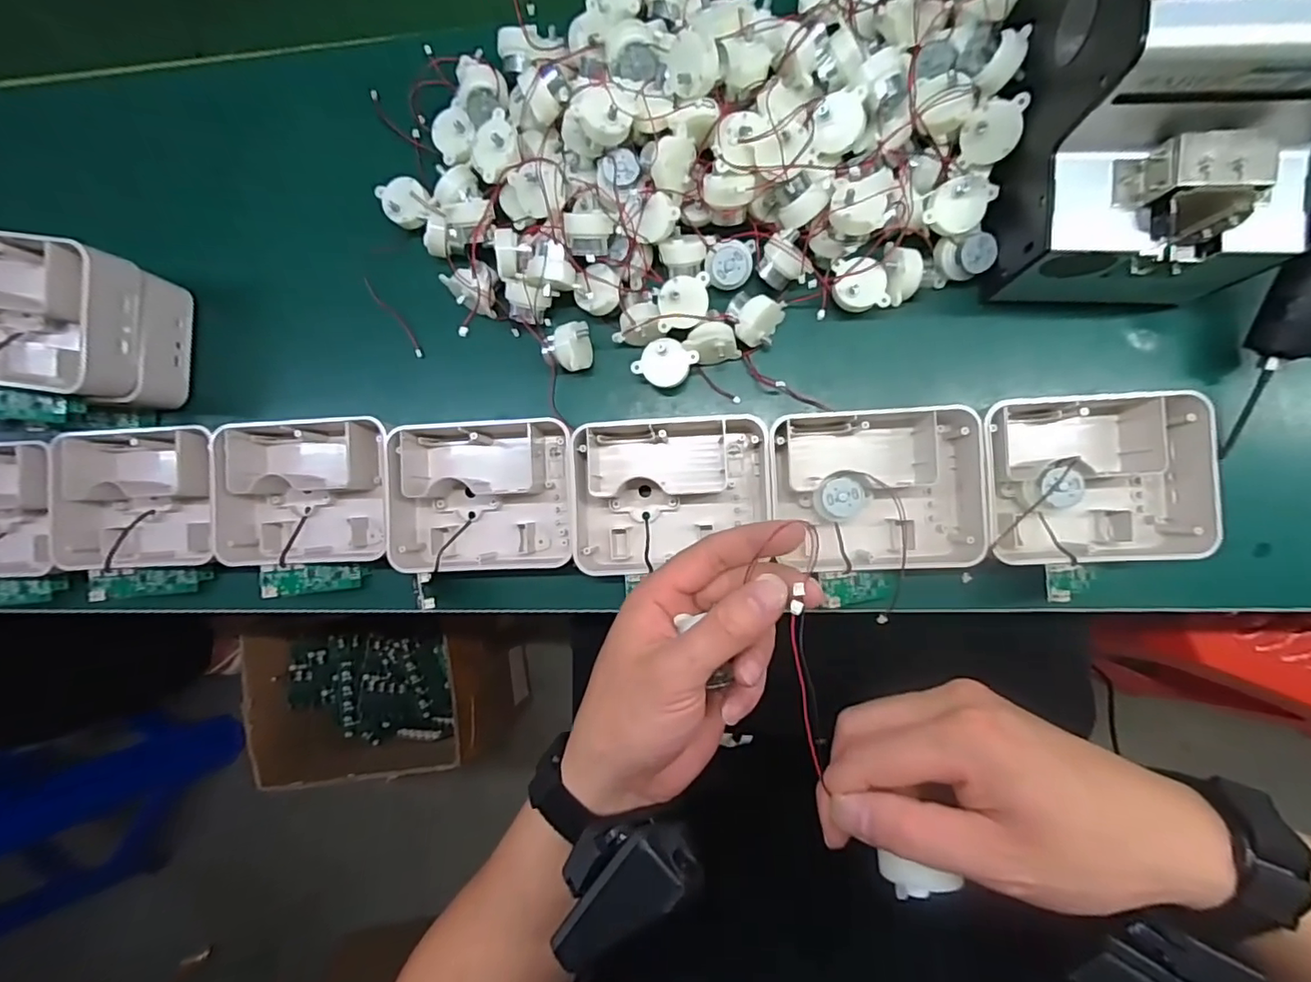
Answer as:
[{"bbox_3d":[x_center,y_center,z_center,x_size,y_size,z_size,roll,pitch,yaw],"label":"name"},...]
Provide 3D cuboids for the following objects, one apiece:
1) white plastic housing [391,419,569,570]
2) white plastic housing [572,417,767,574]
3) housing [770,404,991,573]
[{"bbox_3d":[-0.116,0.002,0.395,0.128,0.038,0.106,-1,86,7],"label":"white plastic housing"},{"bbox_3d":[0.011,0.004,0.383,0.127,0.043,0.098,-2,86,7],"label":"white plastic housing"},{"bbox_3d":[0.140,0.000,0.367,0.127,0.043,0.098,-2,86,7],"label":"housing"}]

